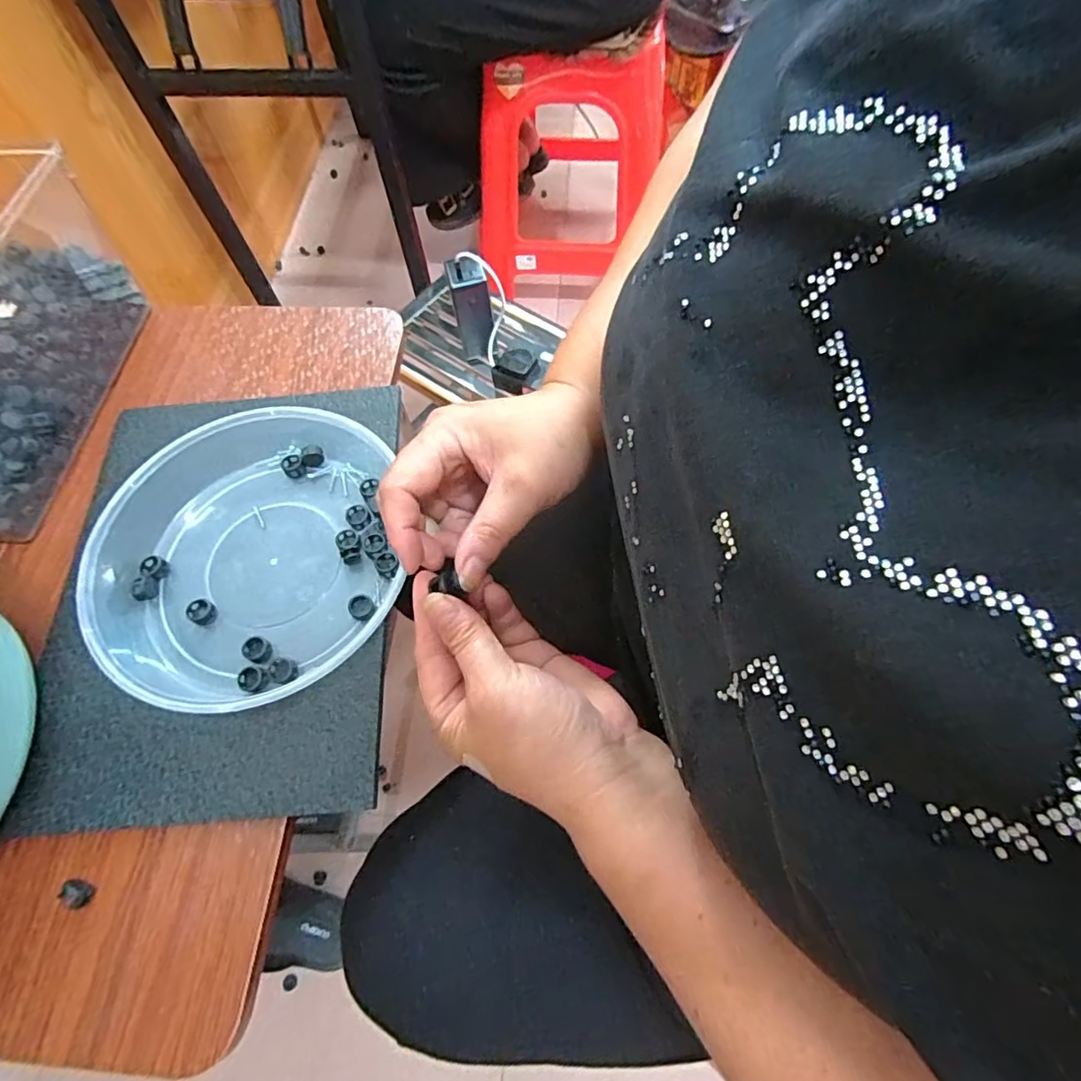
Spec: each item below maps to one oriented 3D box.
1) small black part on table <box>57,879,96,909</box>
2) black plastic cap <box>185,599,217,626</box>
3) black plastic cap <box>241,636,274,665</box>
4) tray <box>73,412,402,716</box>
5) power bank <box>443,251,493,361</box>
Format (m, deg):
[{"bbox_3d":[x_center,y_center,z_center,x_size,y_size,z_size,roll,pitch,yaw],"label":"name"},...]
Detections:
[{"bbox_3d":[-0.291,0.222,0.355,0.013,0.014,0.016,-5,65,-1],"label":"small black part on table"},{"bbox_3d":[-0.252,0.053,0.420,0.024,0.006,0.018,34,70,15],"label":"black plastic cap"},{"bbox_3d":[-0.201,0.078,0.402,0.019,0.011,0.016,23,68,11],"label":"black plastic cap"},{"bbox_3d":[-0.207,0.008,0.410,0.208,0.045,0.224,0,65,1],"label":"tray"},{"bbox_3d":[-0.086,-0.292,0.708,0.045,0.124,0.030,-9,39,-3],"label":"power bank"}]

